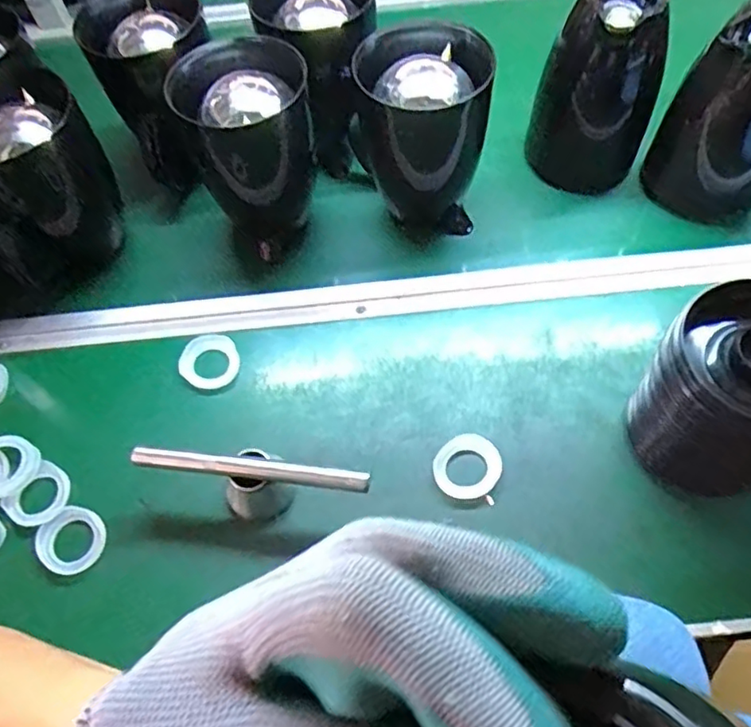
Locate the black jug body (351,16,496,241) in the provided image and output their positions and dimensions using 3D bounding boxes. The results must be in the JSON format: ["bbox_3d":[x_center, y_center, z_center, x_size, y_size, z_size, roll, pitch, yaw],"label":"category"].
[{"bbox_3d":[0.042,-0.234,0.640,0.112,0.182,0.120,-22,61,-10],"label":"black jug body"}]

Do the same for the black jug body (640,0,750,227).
[{"bbox_3d":[0.375,-0.258,0.642,0.119,0.211,0.113,33,67,20],"label":"black jug body"}]

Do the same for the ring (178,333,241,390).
[{"bbox_3d":[-0.166,-0.003,0.621,0.053,0.011,0.057,-1,60,2],"label":"ring"}]

